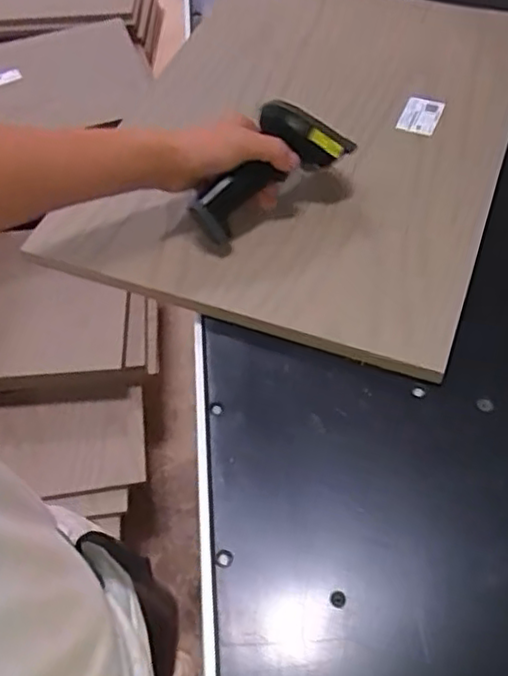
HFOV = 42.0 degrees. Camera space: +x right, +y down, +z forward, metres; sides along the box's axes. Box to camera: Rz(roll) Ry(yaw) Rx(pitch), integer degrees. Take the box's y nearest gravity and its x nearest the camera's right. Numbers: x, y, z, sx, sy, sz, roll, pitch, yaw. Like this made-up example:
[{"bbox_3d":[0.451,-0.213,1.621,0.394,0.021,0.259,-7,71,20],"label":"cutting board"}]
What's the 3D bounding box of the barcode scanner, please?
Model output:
[{"bbox_3d":[0.012,-0.153,0.612,0.069,0.074,0.154,38,77,27],"label":"barcode scanner"}]

